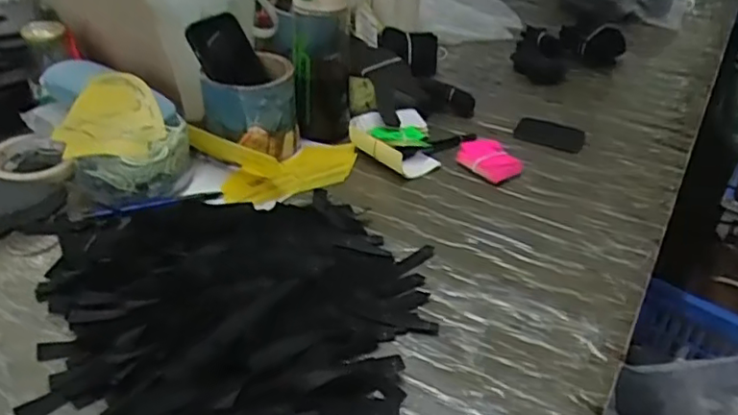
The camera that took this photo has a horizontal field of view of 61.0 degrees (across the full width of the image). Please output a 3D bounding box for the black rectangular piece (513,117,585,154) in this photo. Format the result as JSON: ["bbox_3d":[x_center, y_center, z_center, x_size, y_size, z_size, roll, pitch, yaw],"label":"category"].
[{"bbox_3d":[0.243,-0.099,0.843,0.088,0.006,0.074,16,36,17],"label":"black rectangular piece"}]

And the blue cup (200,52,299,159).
[{"bbox_3d":[-0.133,-0.114,0.742,0.089,0.099,0.100,31,43,34],"label":"blue cup"}]

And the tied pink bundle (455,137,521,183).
[{"bbox_3d":[0.145,-0.060,0.763,0.053,0.017,0.079,-19,41,-30],"label":"tied pink bundle"}]

